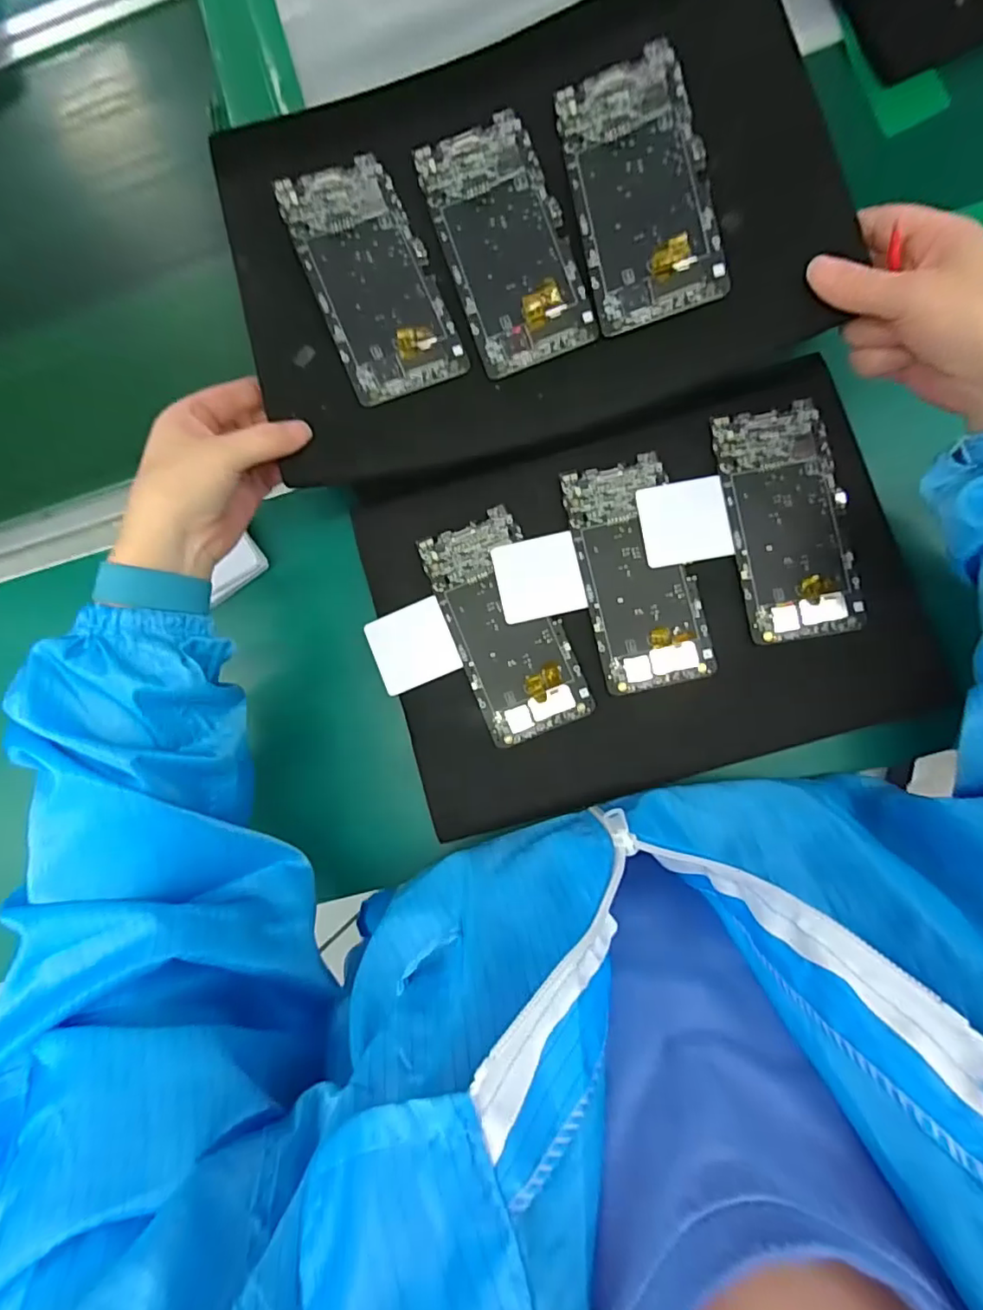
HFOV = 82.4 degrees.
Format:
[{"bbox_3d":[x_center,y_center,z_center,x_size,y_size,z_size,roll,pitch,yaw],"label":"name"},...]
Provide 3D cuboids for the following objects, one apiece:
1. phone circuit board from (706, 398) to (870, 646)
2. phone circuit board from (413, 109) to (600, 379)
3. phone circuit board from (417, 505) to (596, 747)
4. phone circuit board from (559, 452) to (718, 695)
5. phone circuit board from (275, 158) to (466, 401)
[{"bbox_3d":[0.197,-0.088,0.371,0.072,0.008,0.155,-9,84,5],"label":"phone circuit board"},{"bbox_3d":[0.008,-0.255,0.350,0.073,0.004,0.154,-18,83,4],"label":"phone circuit board"},{"bbox_3d":[0.009,-0.020,0.388,0.072,0.009,0.153,-22,83,4],"label":"phone circuit board"},{"bbox_3d":[0.098,-0.055,0.380,0.071,0.009,0.153,-13,84,5],"label":"phone circuit board"},{"bbox_3d":[-0.075,-0.235,0.351,0.071,0.013,0.152,-22,83,4],"label":"phone circuit board"}]

